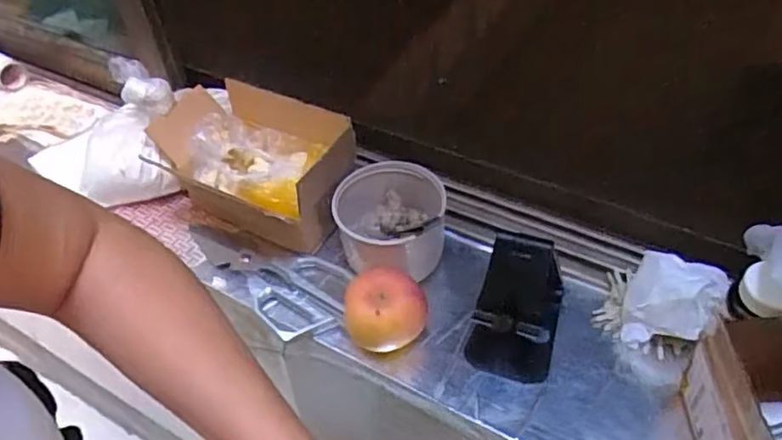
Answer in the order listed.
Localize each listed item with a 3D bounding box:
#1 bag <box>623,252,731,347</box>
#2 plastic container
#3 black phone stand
[{"bbox_3d":[0.247,0.069,0.546,0.070,0.067,0.073,17,49,20],"label":"bag"},{"bbox_3d":[-0.002,0.009,0.629,0.098,0.097,0.094,-3,45,3],"label":"plastic container"},{"bbox_3d":[0.107,0.077,0.534,0.074,0.128,0.059,10,47,15],"label":"black phone stand"}]

